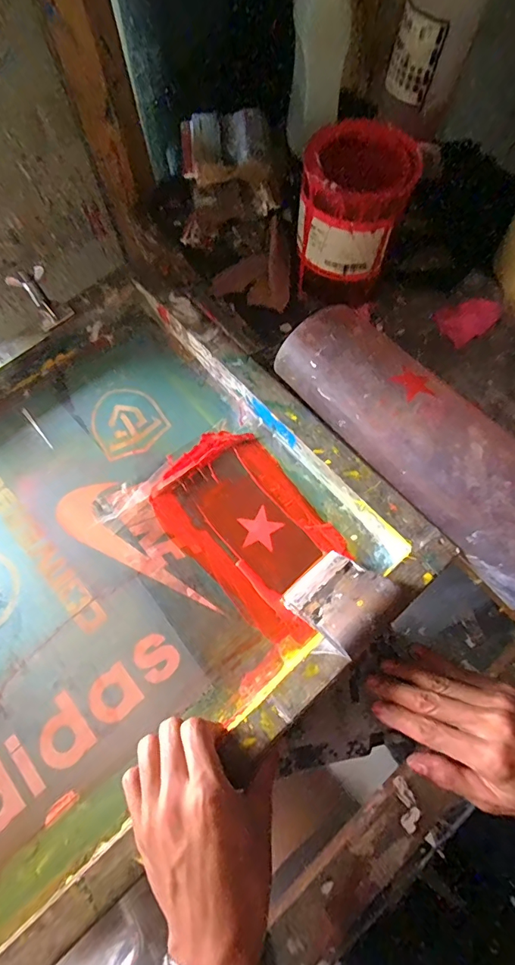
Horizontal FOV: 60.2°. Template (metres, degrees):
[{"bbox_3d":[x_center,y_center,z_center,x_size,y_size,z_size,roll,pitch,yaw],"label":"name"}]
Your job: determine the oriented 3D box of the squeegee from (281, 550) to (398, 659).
[{"bbox_3d":[0.067,0.093,0.343,0.062,0.092,0.026,-42,115,-14],"label":"squeegee"}]

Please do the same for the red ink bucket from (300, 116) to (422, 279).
[{"bbox_3d":[0.098,-0.280,0.444,0.102,0.116,0.091,18,69,9],"label":"red ink bucket"}]

